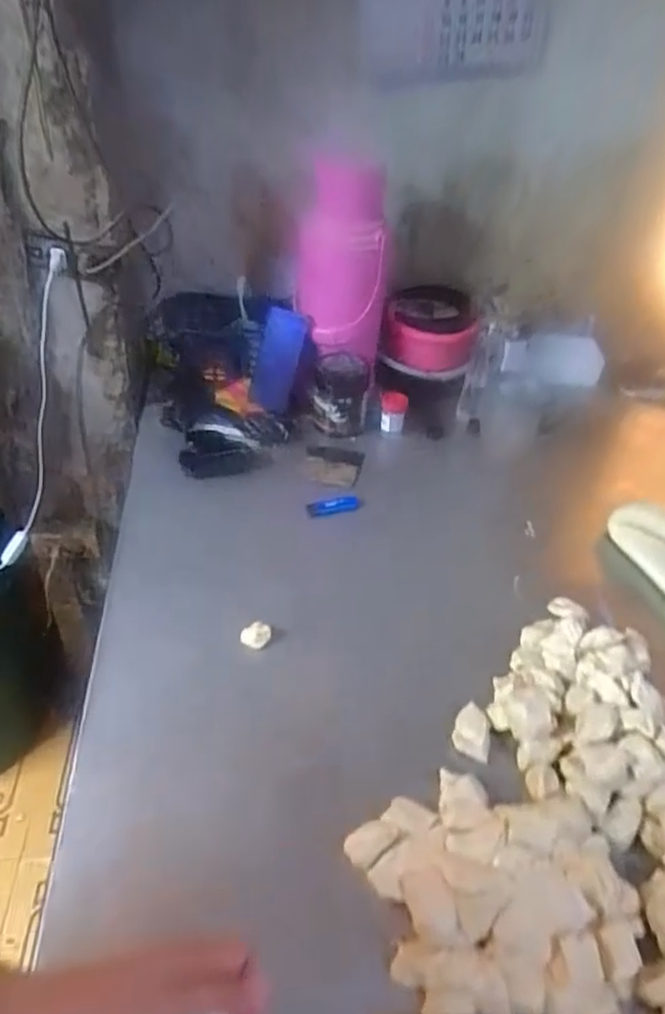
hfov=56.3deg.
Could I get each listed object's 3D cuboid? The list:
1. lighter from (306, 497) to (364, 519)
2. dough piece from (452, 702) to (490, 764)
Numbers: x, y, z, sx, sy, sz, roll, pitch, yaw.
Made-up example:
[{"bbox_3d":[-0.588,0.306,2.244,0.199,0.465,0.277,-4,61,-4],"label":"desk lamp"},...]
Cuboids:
[{"bbox_3d":[0.005,-0.001,0.913,0.084,0.013,0.028,-8,43,-16],"label":"lighter"},{"bbox_3d":[0.146,0.234,0.650,0.040,0.011,0.053,13,67,17],"label":"dough piece"}]

